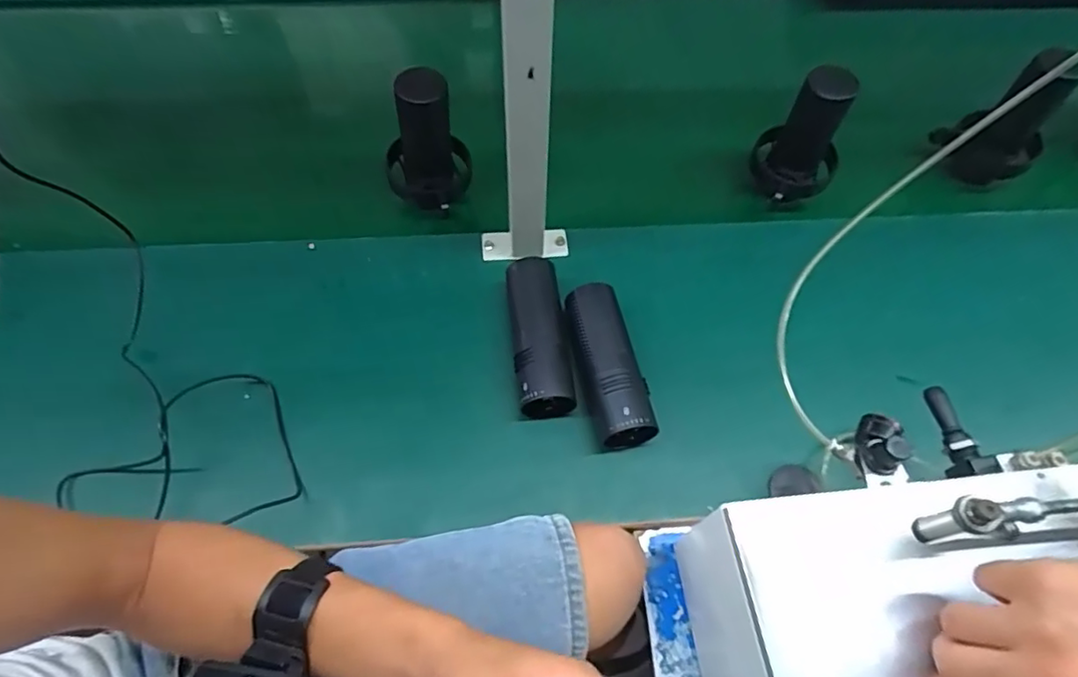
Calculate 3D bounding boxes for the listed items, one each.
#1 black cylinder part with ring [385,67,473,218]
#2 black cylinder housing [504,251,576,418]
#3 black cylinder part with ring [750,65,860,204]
[{"bbox_3d":[-0.131,-0.211,0.646,0.096,0.165,0.099,-2,61,-3],"label":"black cylinder part with ring"},{"bbox_3d":[-0.001,-0.001,0.591,0.056,0.052,0.163,-6,62,-5],"label":"black cylinder housing"},{"bbox_3d":[0.318,-0.238,0.663,0.075,0.160,0.080,-2,61,-3],"label":"black cylinder part with ring"}]

